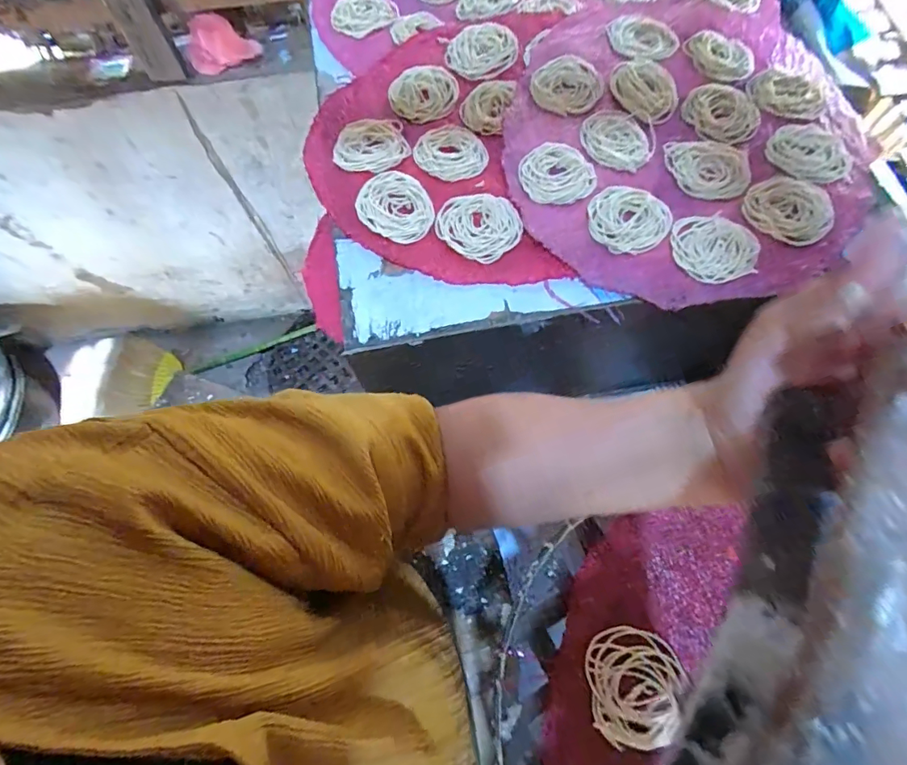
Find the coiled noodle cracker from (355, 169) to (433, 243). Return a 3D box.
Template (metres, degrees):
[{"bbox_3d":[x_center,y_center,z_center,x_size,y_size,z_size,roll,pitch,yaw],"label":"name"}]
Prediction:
[{"bbox_3d":[-0.056,-0.165,0.436,0.064,0.012,0.077,-22,71,-6],"label":"coiled noodle cracker"}]

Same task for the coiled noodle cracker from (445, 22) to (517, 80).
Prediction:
[{"bbox_3d":[0.031,-0.362,0.507,0.073,0.012,0.070,-1,71,2],"label":"coiled noodle cracker"}]

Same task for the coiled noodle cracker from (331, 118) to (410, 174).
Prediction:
[{"bbox_3d":[-0.082,-0.238,0.467,0.072,0.007,0.065,-2,71,1],"label":"coiled noodle cracker"}]

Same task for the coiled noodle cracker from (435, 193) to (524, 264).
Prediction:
[{"bbox_3d":[0.024,-0.145,0.428,0.072,0.007,0.065,38,76,14],"label":"coiled noodle cracker"}]

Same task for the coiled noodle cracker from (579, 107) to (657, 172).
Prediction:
[{"bbox_3d":[0.159,-0.236,0.453,0.070,0.005,0.074,11,71,6],"label":"coiled noodle cracker"}]

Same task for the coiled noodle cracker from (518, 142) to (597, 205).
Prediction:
[{"bbox_3d":[0.095,-0.195,0.437,0.064,0.007,0.068,-1,71,2],"label":"coiled noodle cracker"}]

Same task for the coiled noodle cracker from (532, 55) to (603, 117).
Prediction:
[{"bbox_3d":[0.116,-0.305,0.479,0.068,0.004,0.080,14,72,7],"label":"coiled noodle cracker"}]

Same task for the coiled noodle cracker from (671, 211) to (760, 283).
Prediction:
[{"bbox_3d":[0.230,-0.118,0.412,0.071,0.006,0.065,-8,71,-1],"label":"coiled noodle cracker"}]

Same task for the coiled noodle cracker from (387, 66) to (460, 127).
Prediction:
[{"bbox_3d":[-0.031,-0.301,0.490,0.068,0.010,0.071,-1,71,2],"label":"coiled noodle cracker"}]

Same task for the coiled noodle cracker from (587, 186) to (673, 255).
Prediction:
[{"bbox_3d":[0.158,-0.146,0.420,0.071,0.010,0.065,-1,71,2],"label":"coiled noodle cracker"}]

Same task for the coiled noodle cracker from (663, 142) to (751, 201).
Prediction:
[{"bbox_3d":[0.244,-0.204,0.445,0.076,0.004,0.068,-6,71,0],"label":"coiled noodle cracker"}]

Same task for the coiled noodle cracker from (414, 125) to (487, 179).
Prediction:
[{"bbox_3d":[-0.002,-0.230,0.461,0.069,0.006,0.066,-1,71,2],"label":"coiled noodle cracker"}]

